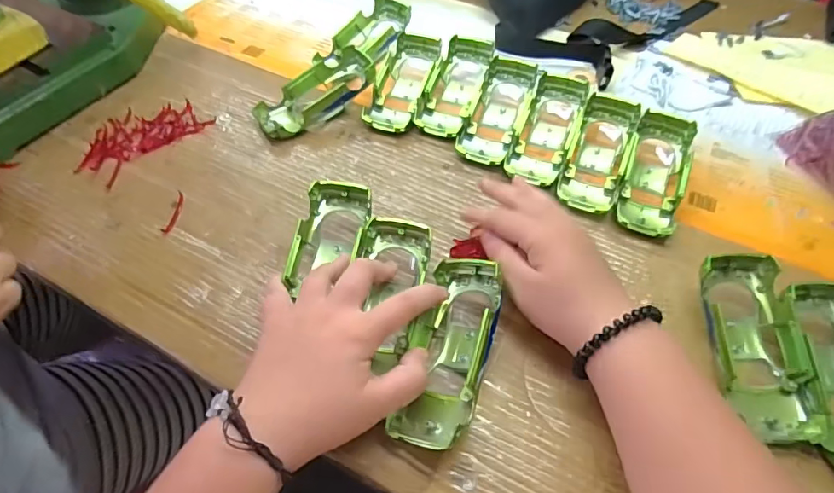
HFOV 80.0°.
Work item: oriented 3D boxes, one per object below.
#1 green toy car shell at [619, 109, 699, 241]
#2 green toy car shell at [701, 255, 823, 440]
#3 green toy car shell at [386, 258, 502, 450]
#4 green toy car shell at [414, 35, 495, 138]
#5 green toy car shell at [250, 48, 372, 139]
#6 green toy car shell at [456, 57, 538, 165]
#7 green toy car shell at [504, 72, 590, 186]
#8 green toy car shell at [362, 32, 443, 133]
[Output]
[{"bbox_3d":[0.222,-0.070,0.461,0.051,0.039,0.134,20,54,12],"label":"green toy car shell"},{"bbox_3d":[0.240,0.072,0.361,0.057,0.044,0.134,1,65,-3],"label":"green toy car shell"},{"bbox_3d":[0.024,0.071,0.344,0.051,0.044,0.132,15,63,8],"label":"green toy car shell"},{"bbox_3d":[0.041,-0.173,0.537,0.055,0.041,0.133,15,53,8],"label":"green toy car shell"},{"bbox_3d":[-0.105,-0.156,0.519,0.128,0.032,0.061,-36,56,-11],"label":"green toy car shell"},{"bbox_3d":[0.087,-0.141,0.519,0.055,0.042,0.137,21,54,13],"label":"green toy car shell"},{"bbox_3d":[0.131,-0.115,0.497,0.054,0.042,0.133,20,54,12],"label":"green toy car shell"},{"bbox_3d":[-0.012,-0.179,0.544,0.061,0.039,0.139,14,53,8],"label":"green toy car shell"}]

